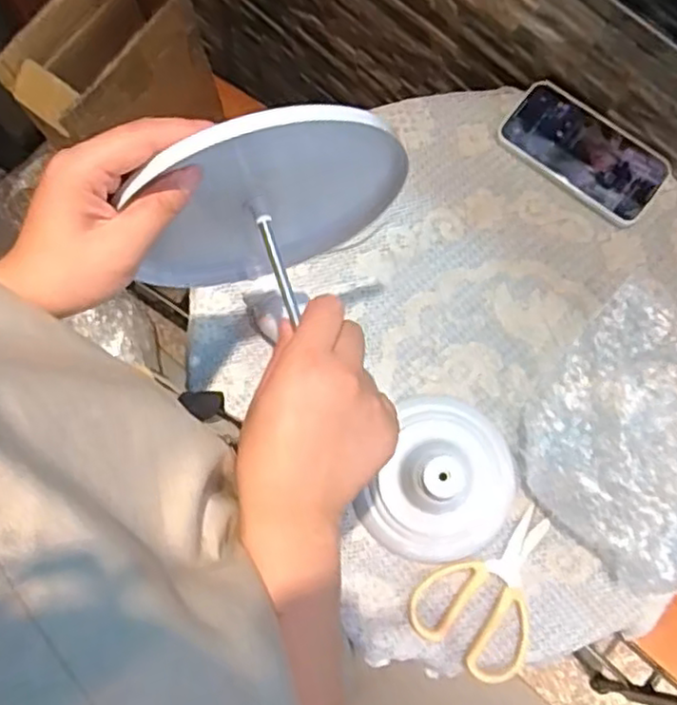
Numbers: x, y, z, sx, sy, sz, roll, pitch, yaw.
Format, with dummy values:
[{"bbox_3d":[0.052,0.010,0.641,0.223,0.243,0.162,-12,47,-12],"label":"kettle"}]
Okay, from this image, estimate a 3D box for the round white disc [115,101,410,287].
[{"bbox_3d":[-0.044,-0.094,0.440,0.177,0.187,0.016,-18,80,-5],"label":"round white disc"}]

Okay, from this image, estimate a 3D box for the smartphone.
[{"bbox_3d":[0.247,-0.204,0.694,0.166,0.017,0.087,38,81,6],"label":"smartphone"}]

